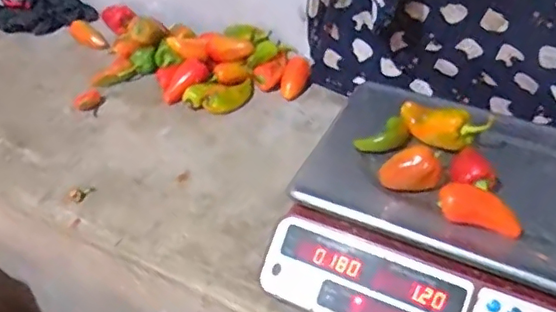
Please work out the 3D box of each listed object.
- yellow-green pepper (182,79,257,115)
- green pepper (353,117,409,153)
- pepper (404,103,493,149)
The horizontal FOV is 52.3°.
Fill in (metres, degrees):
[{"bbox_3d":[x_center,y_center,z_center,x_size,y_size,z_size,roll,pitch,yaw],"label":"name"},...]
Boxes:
[{"bbox_3d":[-0.090,-0.095,0.886,0.110,0.033,0.060,-11,44,-7],"label":"yellow-green pepper"},{"bbox_3d":[0.118,-0.020,0.647,0.062,0.016,0.030,-26,41,15],"label":"green pepper"},{"bbox_3d":[0.180,-0.033,0.629,0.040,0.037,0.107,-37,40,-30],"label":"pepper"}]

